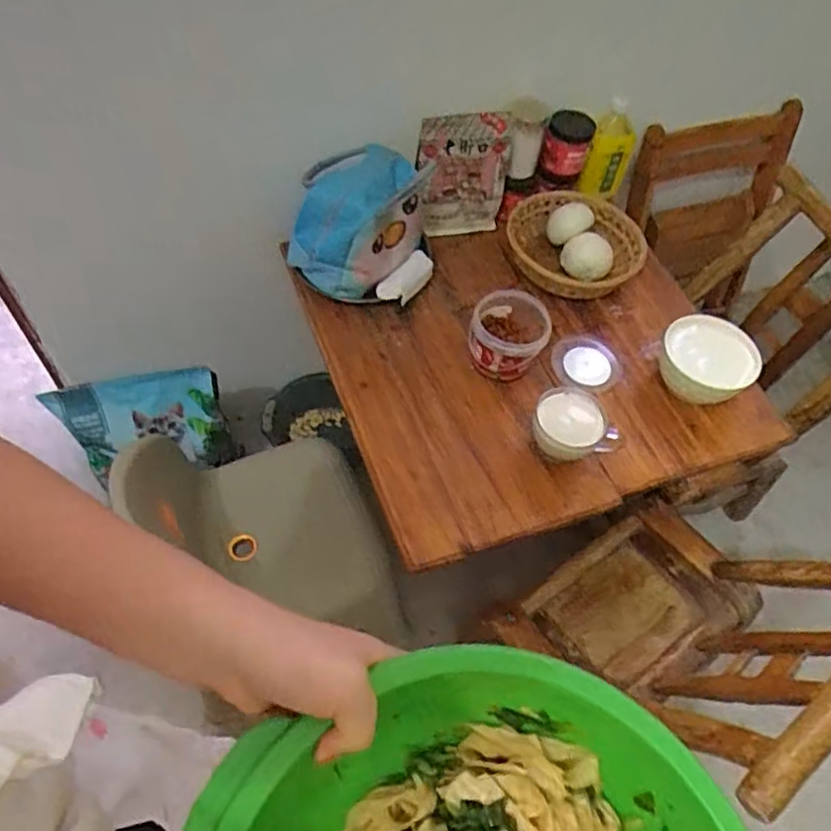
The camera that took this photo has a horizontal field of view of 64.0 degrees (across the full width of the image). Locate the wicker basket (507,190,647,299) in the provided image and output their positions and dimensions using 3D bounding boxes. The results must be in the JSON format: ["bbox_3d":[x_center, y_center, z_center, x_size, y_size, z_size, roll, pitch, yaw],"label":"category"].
[{"bbox_3d":[0.297,-0.308,1.230,0.253,0.082,0.216,6,56,0],"label":"wicker basket"}]

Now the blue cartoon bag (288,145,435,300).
[{"bbox_3d":[-0.096,-0.311,1.075,0.209,0.173,0.170,2,56,-2],"label":"blue cartoon bag"}]

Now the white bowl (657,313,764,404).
[{"bbox_3d":[0.463,-0.092,1.059,0.133,0.074,0.122,2,56,-3],"label":"white bowl"}]

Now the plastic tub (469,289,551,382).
[{"bbox_3d":[0.147,-0.129,1.058,0.121,0.094,0.128,2,56,-3],"label":"plastic tub"}]

